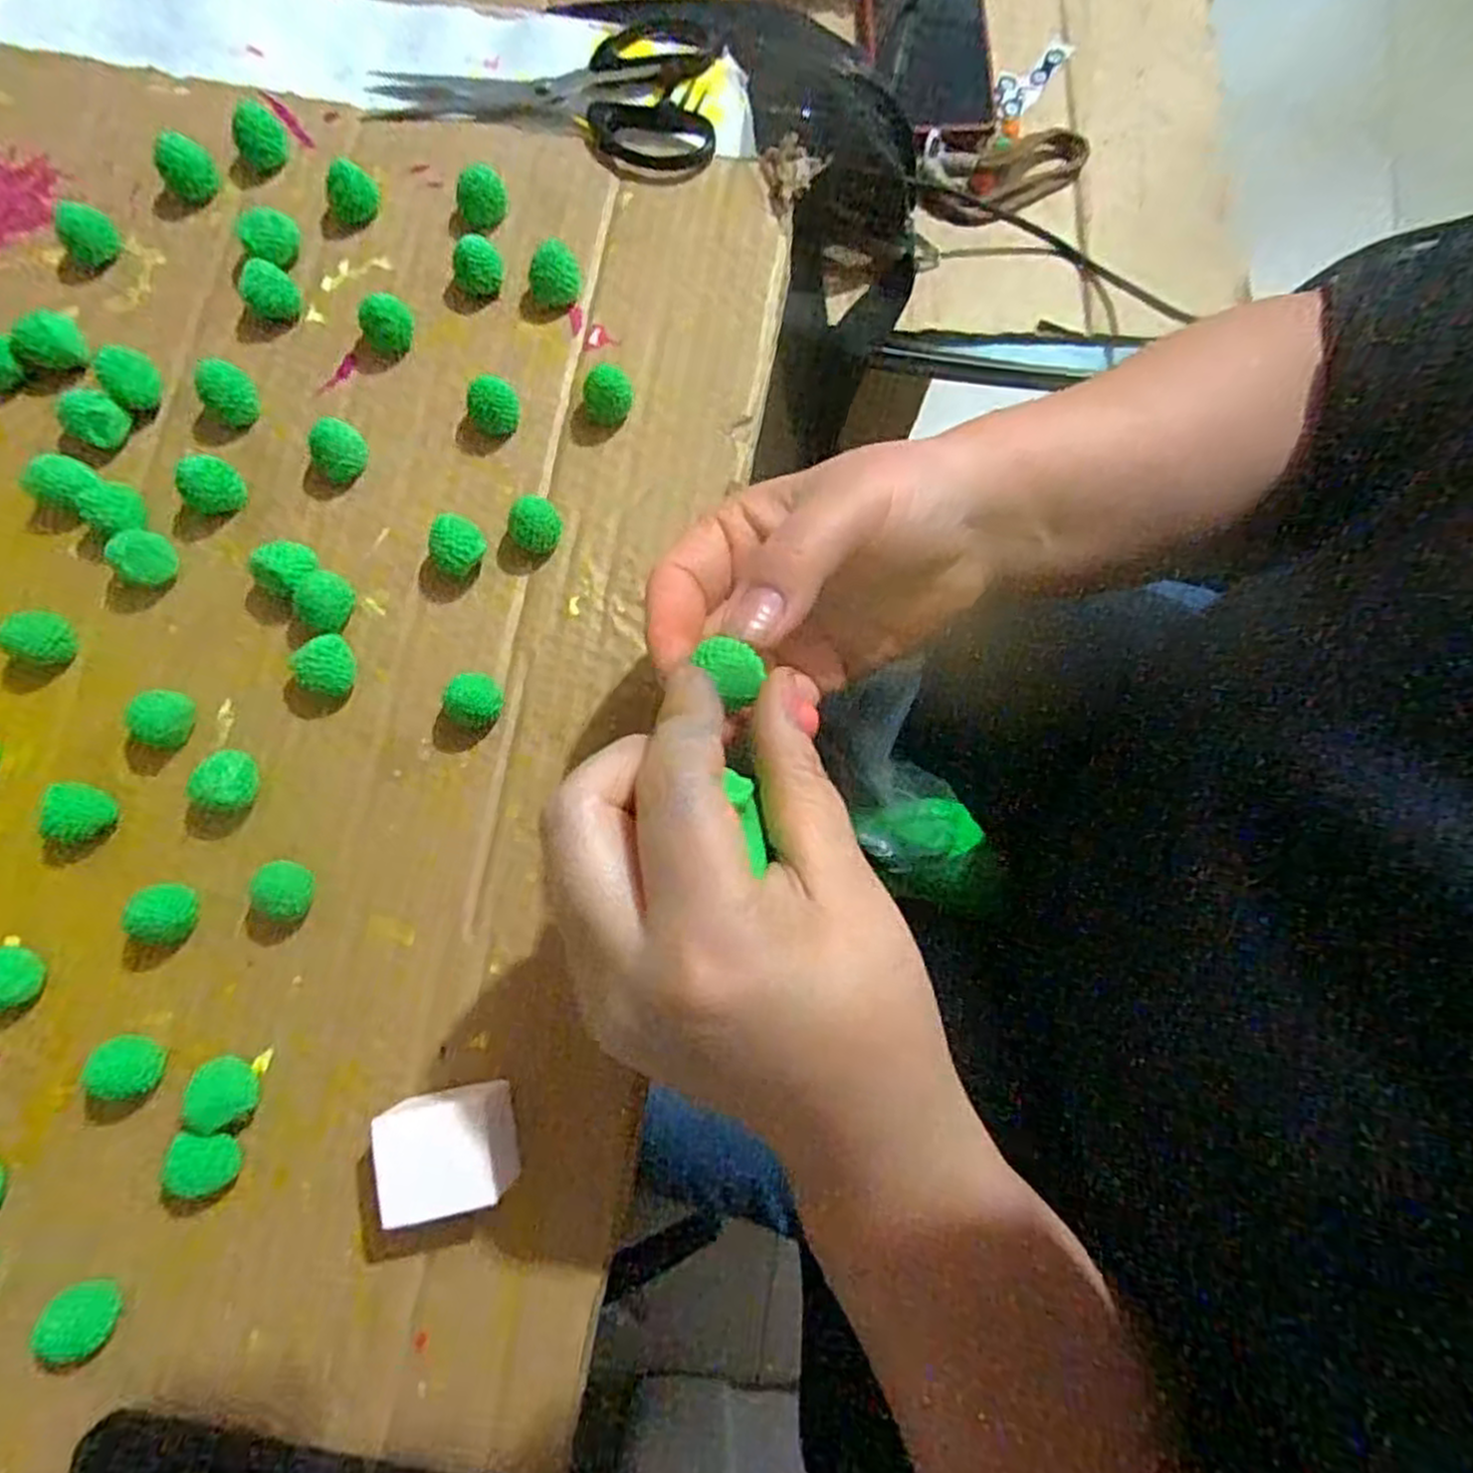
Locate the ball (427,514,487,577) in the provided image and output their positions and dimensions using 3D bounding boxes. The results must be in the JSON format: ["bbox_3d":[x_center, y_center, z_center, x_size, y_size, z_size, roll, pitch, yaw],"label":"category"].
[{"bbox_3d":[-0.101,-0.067,0.289,0.020,0.018,0.019,0,77,-2],"label":"ball"}]

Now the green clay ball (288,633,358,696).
[{"bbox_3d":[-0.142,-0.024,0.279,0.019,0.017,0.020,0,77,-2],"label":"green clay ball"}]

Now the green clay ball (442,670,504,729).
[{"bbox_3d":[-0.091,-0.012,0.278,0.019,0.017,0.017,-43,82,-10],"label":"green clay ball"}]

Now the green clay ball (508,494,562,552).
[{"bbox_3d":[-0.073,-0.076,0.290,0.018,0.021,0.015,-23,79,-7],"label":"green clay ball"}]

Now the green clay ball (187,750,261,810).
[{"bbox_3d":[-0.172,0.015,0.269,0.017,0.017,0.019,11,77,1],"label":"green clay ball"}]

